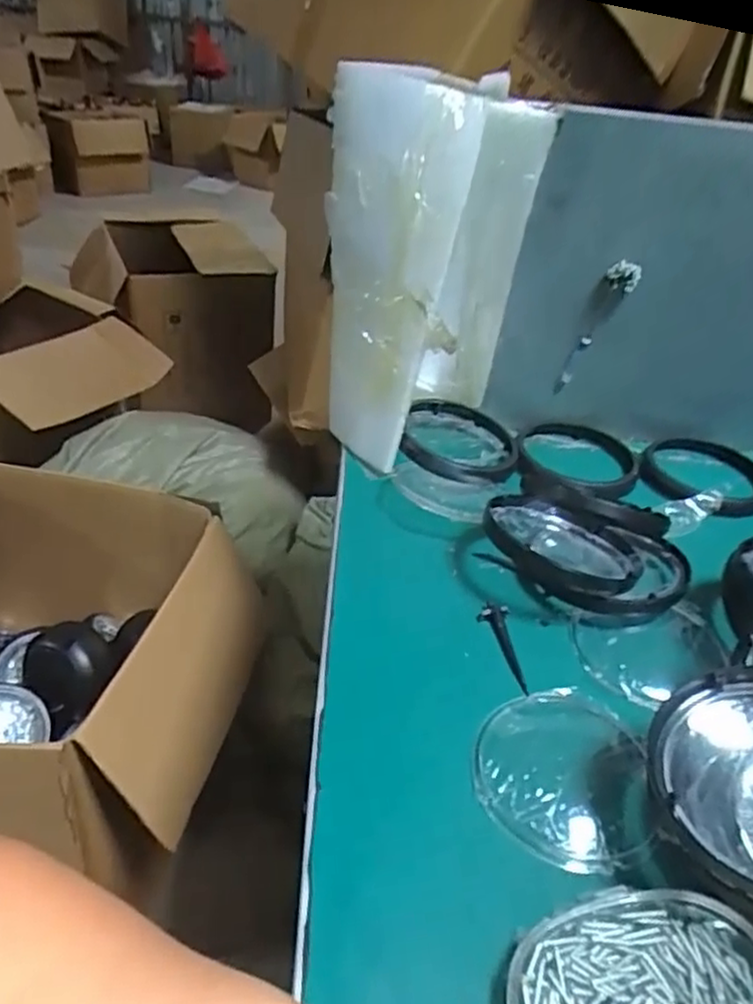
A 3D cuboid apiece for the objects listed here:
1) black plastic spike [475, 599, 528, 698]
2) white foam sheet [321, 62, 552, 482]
[{"bbox_3d":[0.104,0.115,0.562,0.021,0.018,0.076,-8,58,-20],"label":"black plastic spike"},{"bbox_3d":[0.050,-0.227,0.712,0.204,0.329,0.159,4,34,-2],"label":"white foam sheet"}]

